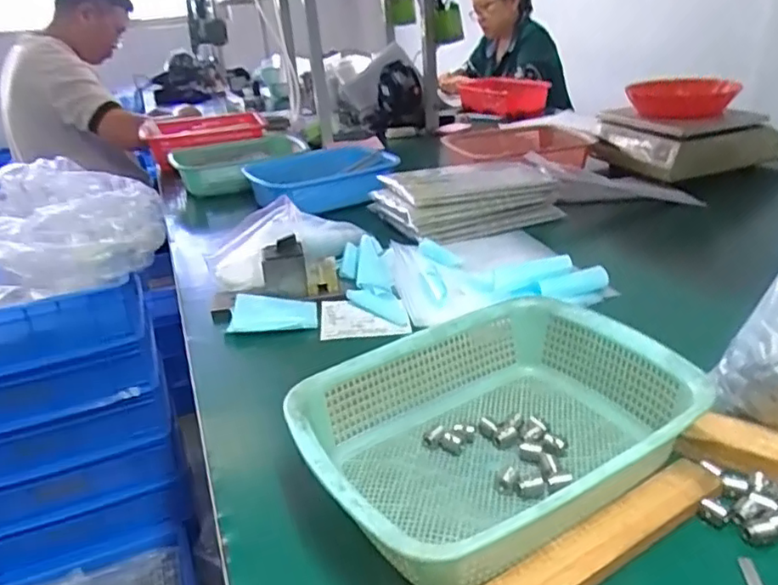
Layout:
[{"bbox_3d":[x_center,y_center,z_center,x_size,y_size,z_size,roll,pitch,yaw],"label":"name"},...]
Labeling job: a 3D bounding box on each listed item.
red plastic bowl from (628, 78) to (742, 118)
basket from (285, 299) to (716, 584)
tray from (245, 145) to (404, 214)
[{"bbox_3d":[0.597,-0.396,1.230,0.186,0.055,0.186,11,31,30],"label":"red plastic bowl"},{"bbox_3d":[0.083,0.108,0.490,0.293,0.066,0.219,-18,30,-23],"label":"basket"},{"bbox_3d":[-0.138,-0.227,1.244,0.287,0.080,0.202,-13,27,-14],"label":"tray"}]

